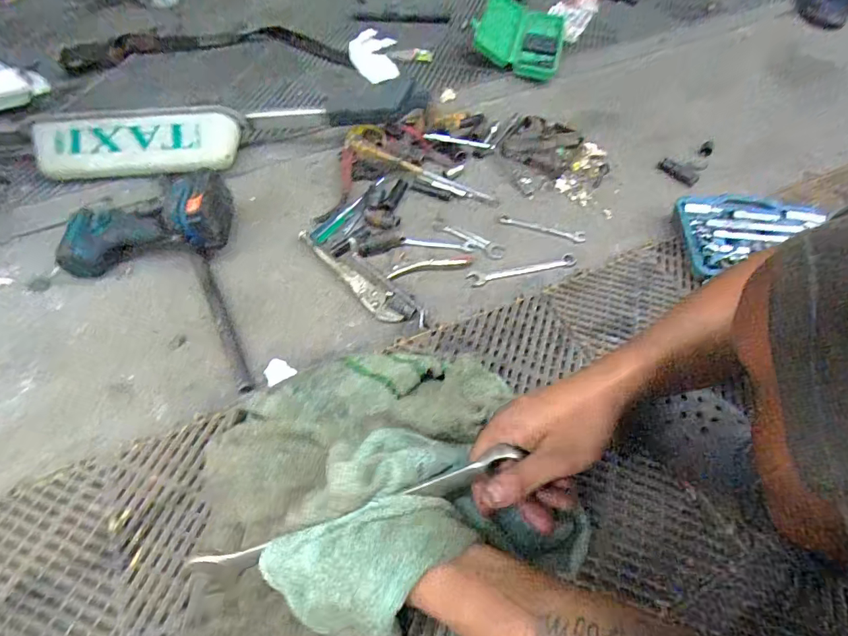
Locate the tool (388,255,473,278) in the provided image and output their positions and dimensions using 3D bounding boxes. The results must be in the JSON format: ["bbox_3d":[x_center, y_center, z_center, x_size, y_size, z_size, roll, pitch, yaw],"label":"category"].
[{"bbox_3d":[0.011,-0.085,0.706,0.139,0.004,0.024,-10,57,-9],"label":"tool"}]

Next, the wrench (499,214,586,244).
[{"bbox_3d":[0.203,-0.156,0.760,0.149,0.004,0.026,15,57,7],"label":"wrench"}]

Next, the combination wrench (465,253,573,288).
[{"bbox_3d":[0.160,-0.079,0.711,0.179,0.009,0.027,-11,57,-11],"label":"combination wrench"}]

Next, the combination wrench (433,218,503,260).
[{"bbox_3d":[0.073,-0.134,0.744,0.132,0.008,0.031,27,59,15],"label":"combination wrench"}]

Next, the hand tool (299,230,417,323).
[{"bbox_3d":[-0.105,-0.071,0.683,0.054,0.016,0.236,-36,65,-24],"label":"hand tool"}]

